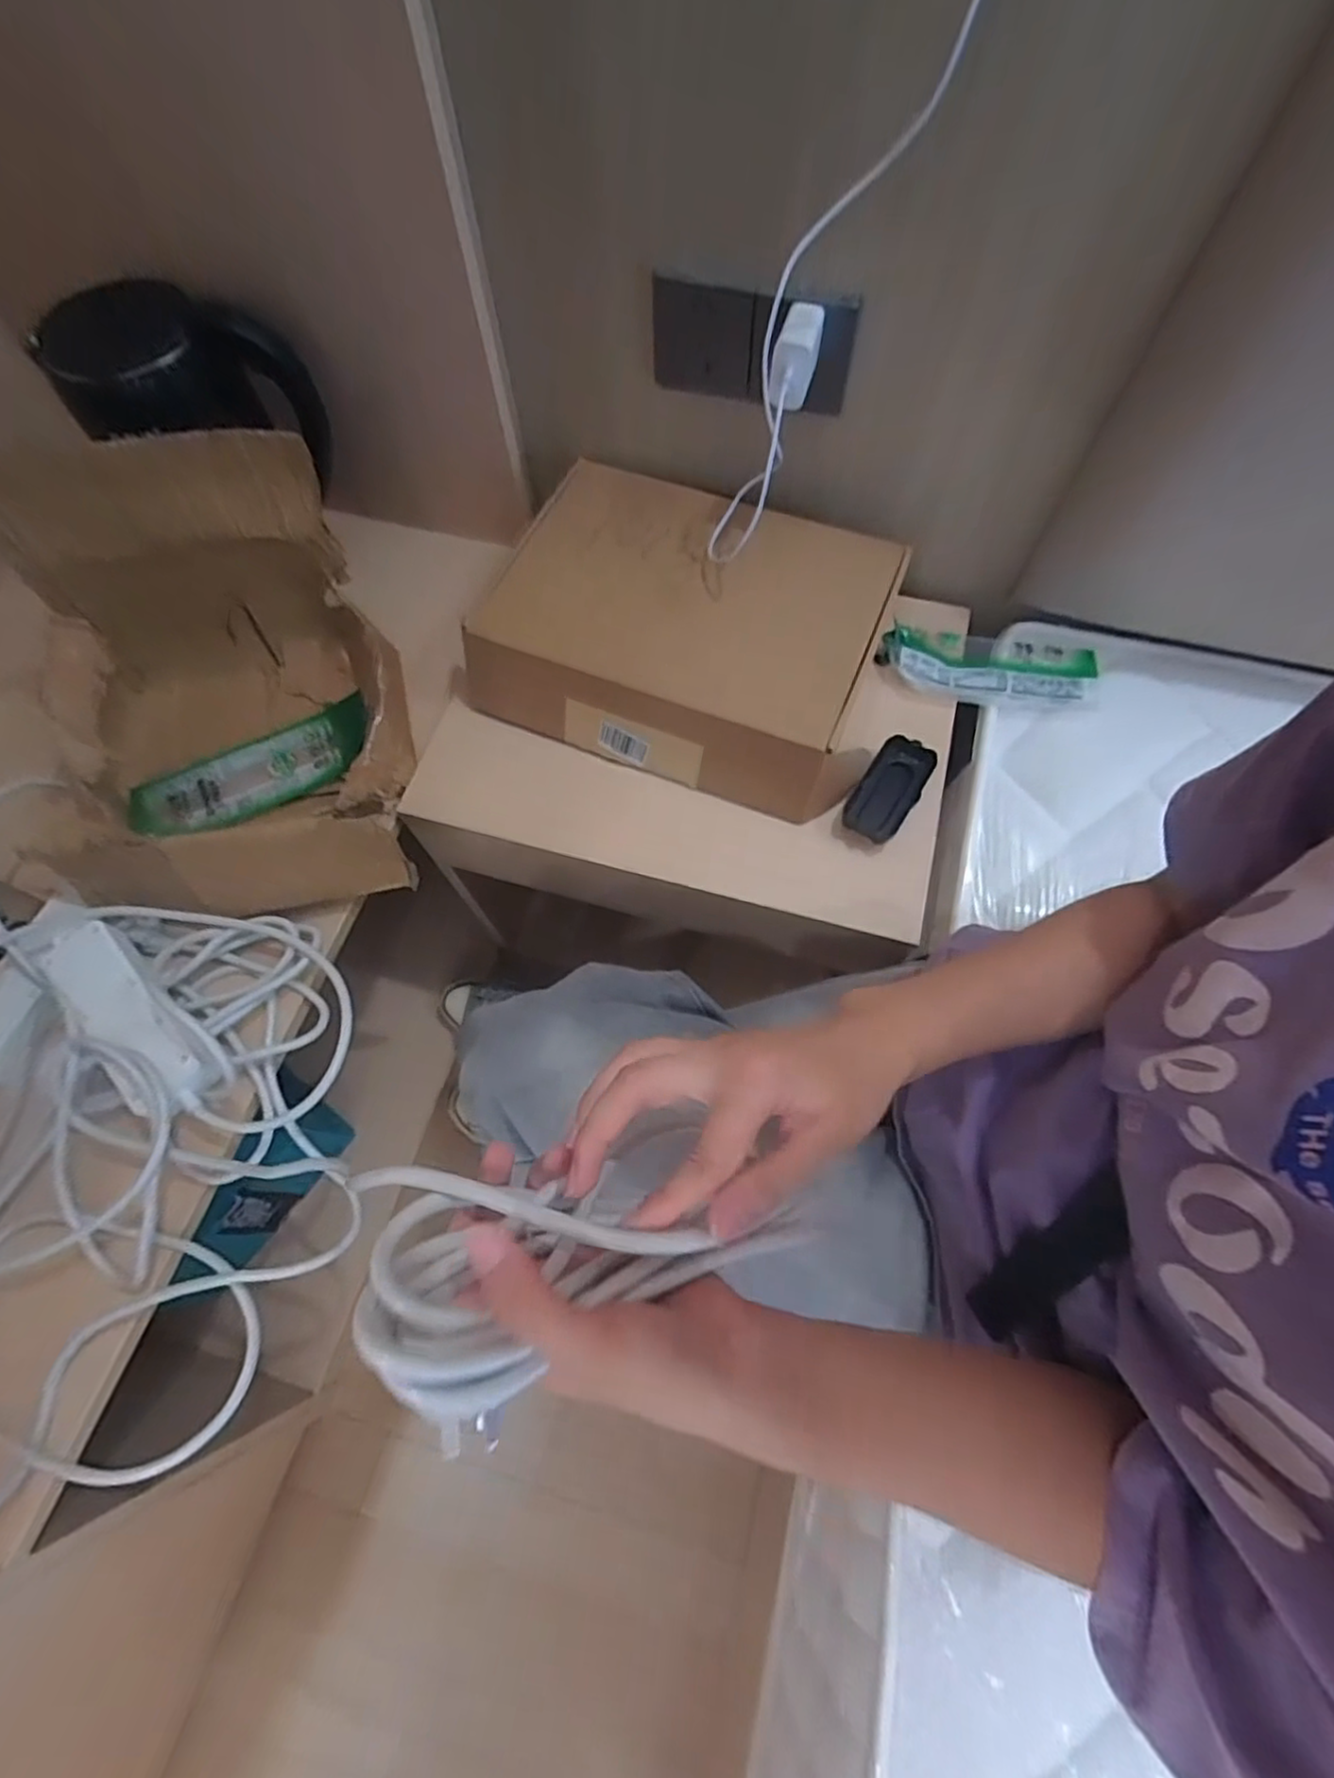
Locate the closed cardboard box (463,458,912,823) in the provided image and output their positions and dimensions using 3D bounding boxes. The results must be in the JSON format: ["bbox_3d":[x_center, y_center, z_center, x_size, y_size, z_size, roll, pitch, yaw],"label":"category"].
[{"bbox_3d":[0.023,-0.251,0.671,0.374,0.111,0.272,20,69,9],"label":"closed cardboard box"}]

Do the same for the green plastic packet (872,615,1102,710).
[{"bbox_3d":[0.324,-0.228,0.694,0.205,0.030,0.085,9,67,4],"label":"green plastic packet"}]

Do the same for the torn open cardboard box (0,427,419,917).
[{"bbox_3d":[-0.398,-0.153,0.589,0.283,0.251,0.326,-14,68,-5],"label":"torn open cardboard box"}]

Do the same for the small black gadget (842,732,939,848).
[{"bbox_3d":[0.207,-0.091,0.639,0.052,0.031,0.108,31,71,13],"label":"small black gadget"}]

